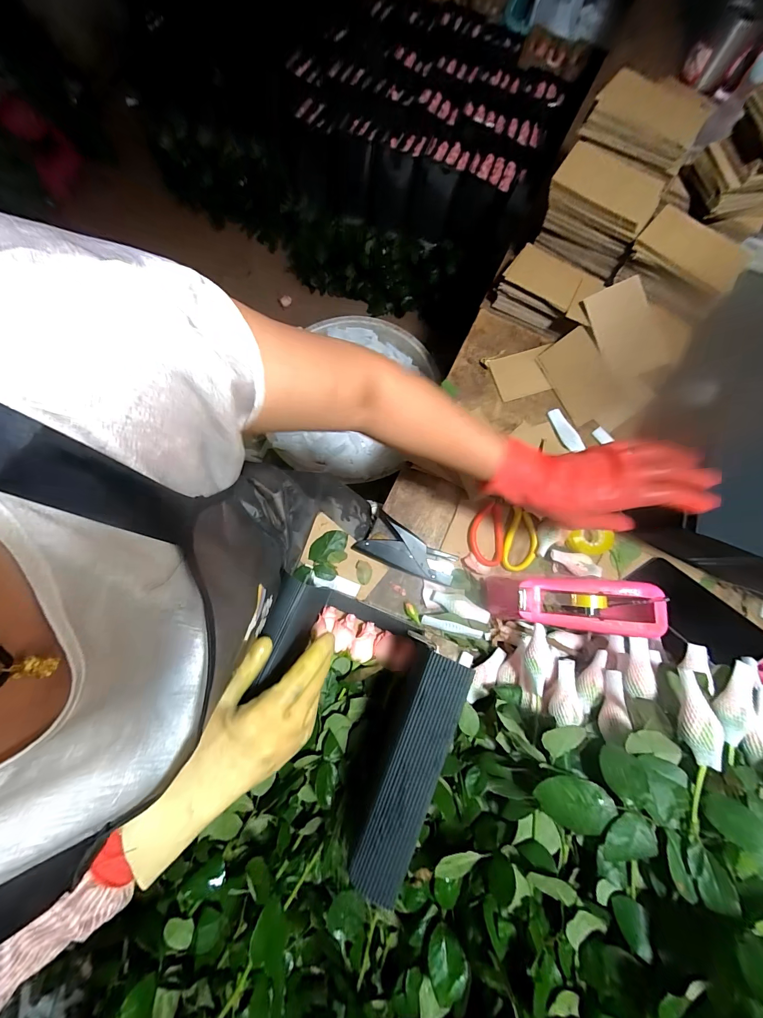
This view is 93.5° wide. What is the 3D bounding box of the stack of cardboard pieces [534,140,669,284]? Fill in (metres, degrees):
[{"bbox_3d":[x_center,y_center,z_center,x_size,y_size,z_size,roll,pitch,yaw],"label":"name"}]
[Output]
[{"bbox_3d":[0.324,-0.452,0.549,0.150,0.088,0.111,31,80,6],"label":"stack of cardboard pieces"}]

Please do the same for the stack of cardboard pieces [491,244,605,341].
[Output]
[{"bbox_3d":[0.272,-0.356,0.605,0.156,0.074,0.076,36,81,7],"label":"stack of cardboard pieces"}]

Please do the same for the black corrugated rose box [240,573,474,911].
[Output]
[{"bbox_3d":[-0.050,0.223,0.419,0.218,0.172,0.203,24,80,5],"label":"black corrugated rose box"}]

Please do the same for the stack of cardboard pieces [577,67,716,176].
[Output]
[{"bbox_3d":[0.361,-0.535,0.493,0.146,0.055,0.066,20,79,4],"label":"stack of cardboard pieces"}]

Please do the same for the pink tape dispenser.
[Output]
[{"bbox_3d":[0.256,0.132,0.491,0.198,0.089,0.073,4,79,1],"label":"pink tape dispenser"}]

